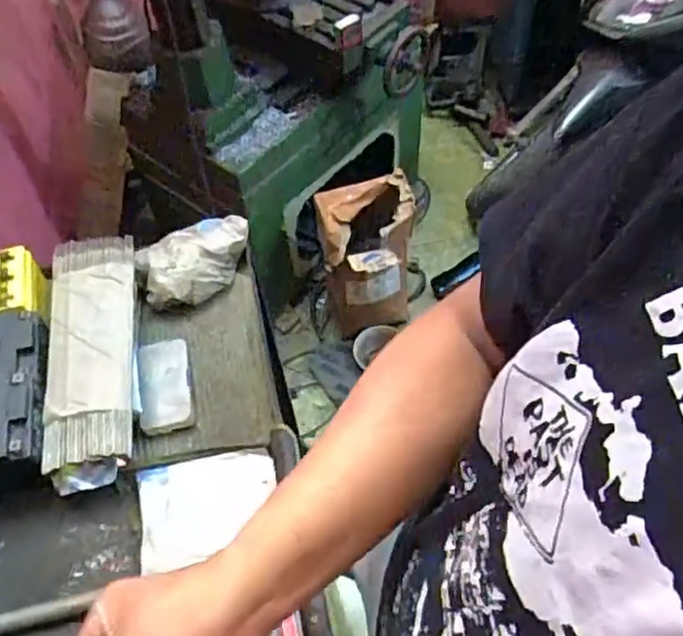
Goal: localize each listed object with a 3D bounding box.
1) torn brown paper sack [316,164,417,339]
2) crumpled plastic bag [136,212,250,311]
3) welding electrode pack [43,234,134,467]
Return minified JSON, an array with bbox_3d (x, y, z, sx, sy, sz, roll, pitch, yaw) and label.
[{"bbox_3d":[0.062,-0.133,1.614,0.224,0.412,0.188,-3,56,2],"label":"torn brown paper sack"},{"bbox_3d":[-0.211,-0.081,0.958,0.169,0.066,0.116,-19,57,-9],"label":"crumpled plastic bag"},{"bbox_3d":[-0.329,0.030,0.844,0.105,0.034,0.341,-11,56,-4],"label":"welding electrode pack"}]

